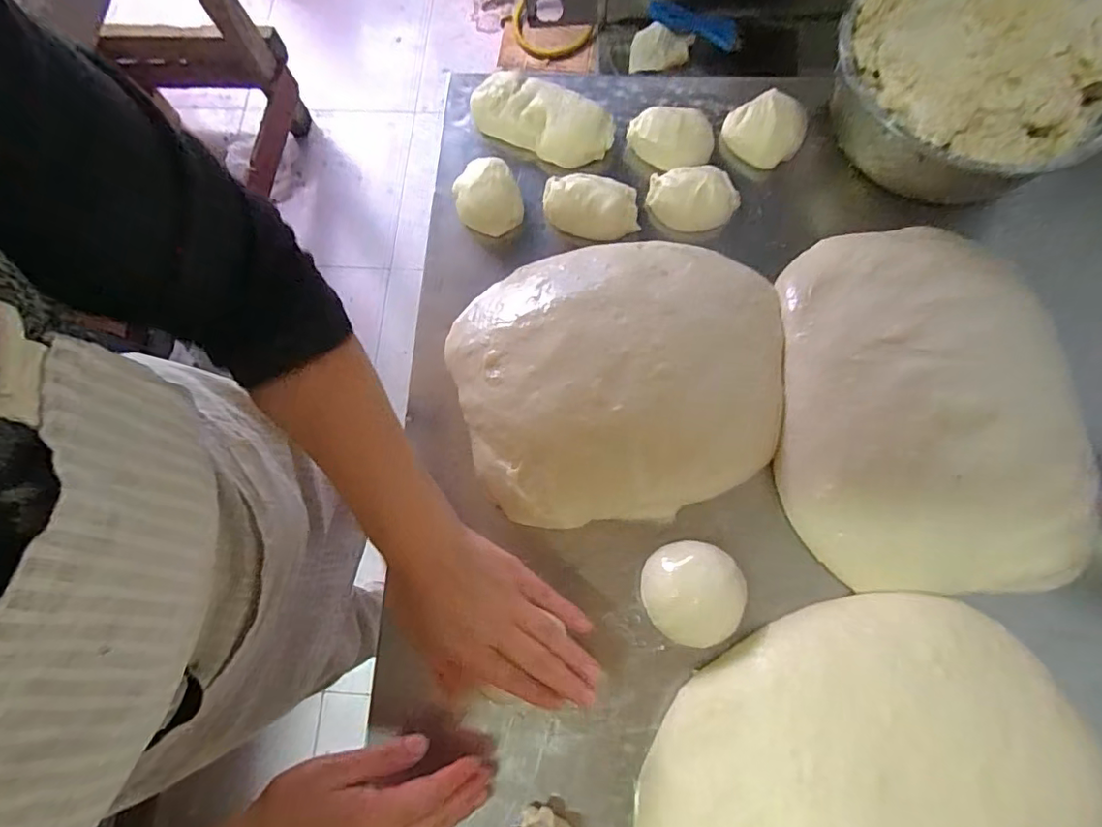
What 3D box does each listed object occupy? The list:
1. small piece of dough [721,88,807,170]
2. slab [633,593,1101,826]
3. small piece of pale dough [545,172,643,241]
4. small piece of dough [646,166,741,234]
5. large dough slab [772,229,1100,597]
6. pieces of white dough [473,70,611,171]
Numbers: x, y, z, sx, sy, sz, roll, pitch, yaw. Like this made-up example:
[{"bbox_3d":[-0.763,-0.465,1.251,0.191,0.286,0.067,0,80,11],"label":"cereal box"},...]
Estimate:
[{"bbox_3d":[0.212,-0.283,0.547,0.076,0.046,0.056,25,76,9],"label":"small piece of dough"},{"bbox_3d":[0.205,0.275,0.365,0.300,0.052,0.246,-32,75,-7],"label":"slab"},{"bbox_3d":[0.037,-0.200,0.521,0.086,0.029,0.058,2,74,2],"label":"small piece of pale dough"},{"bbox_3d":[0.136,-0.207,0.524,0.081,0.034,0.051,1,74,2],"label":"small piece of dough"},{"bbox_3d":[0.307,-0.018,0.450,0.231,0.058,0.315,3,74,3],"label":"large dough slab"},{"bbox_3d":[-0.008,-0.297,0.548,0.144,0.031,0.060,25,76,9],"label":"pieces of white dough"}]

